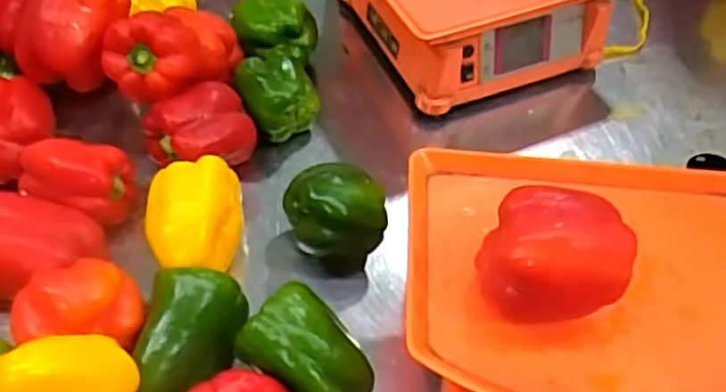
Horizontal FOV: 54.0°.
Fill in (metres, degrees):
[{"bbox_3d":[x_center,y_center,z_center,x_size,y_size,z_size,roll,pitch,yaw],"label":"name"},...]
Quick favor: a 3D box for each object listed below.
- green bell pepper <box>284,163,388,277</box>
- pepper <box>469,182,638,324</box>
[{"bbox_3d":[-0.023,0.022,0.631,0.075,0.077,0.074,-16,56,-17],"label":"green bell pepper"},{"bbox_3d":[0.123,0.045,0.467,0.089,0.071,0.084,3,52,-4],"label":"pepper"}]

